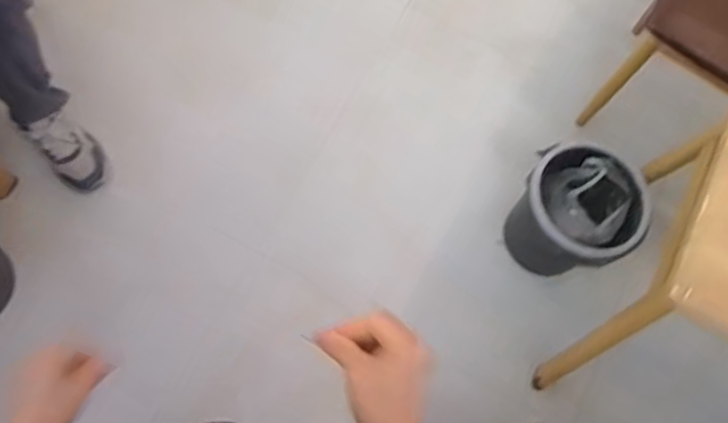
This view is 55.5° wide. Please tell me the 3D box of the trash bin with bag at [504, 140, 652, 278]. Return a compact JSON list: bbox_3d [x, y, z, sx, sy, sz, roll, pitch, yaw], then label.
[{"bbox_3d":[0.462,0.018,1.534,0.229,0.281,0.247,3,71,-8],"label":"trash bin with bag"}]

